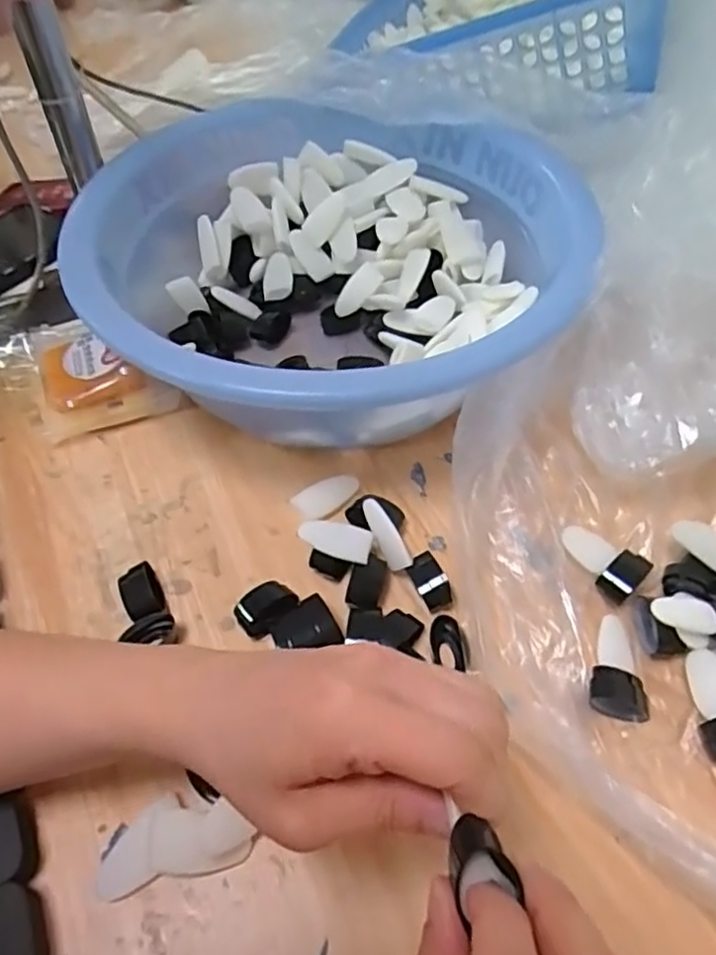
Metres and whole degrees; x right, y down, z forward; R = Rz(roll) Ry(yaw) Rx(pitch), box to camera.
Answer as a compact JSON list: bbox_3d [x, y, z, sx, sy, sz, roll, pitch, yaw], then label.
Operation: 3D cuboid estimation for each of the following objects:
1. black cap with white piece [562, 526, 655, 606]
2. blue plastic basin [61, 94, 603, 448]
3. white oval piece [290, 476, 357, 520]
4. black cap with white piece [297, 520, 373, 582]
[{"bbox_3d":[0.141,0.047,0.385,0.048,0.015,0.030,36,62,28],"label":"black cap with white piece"},{"bbox_3d":[-0.018,-0.153,0.484,0.318,0.108,0.359,-30,55,-18],"label":"blue plastic basin"},{"bbox_3d":[-0.020,0.011,0.429,0.044,0.006,0.022,-30,55,-18],"label":"white oval piece"},{"bbox_3d":[-0.013,0.041,0.389,0.040,0.027,0.023,4,52,8],"label":"black cap with white piece"}]

